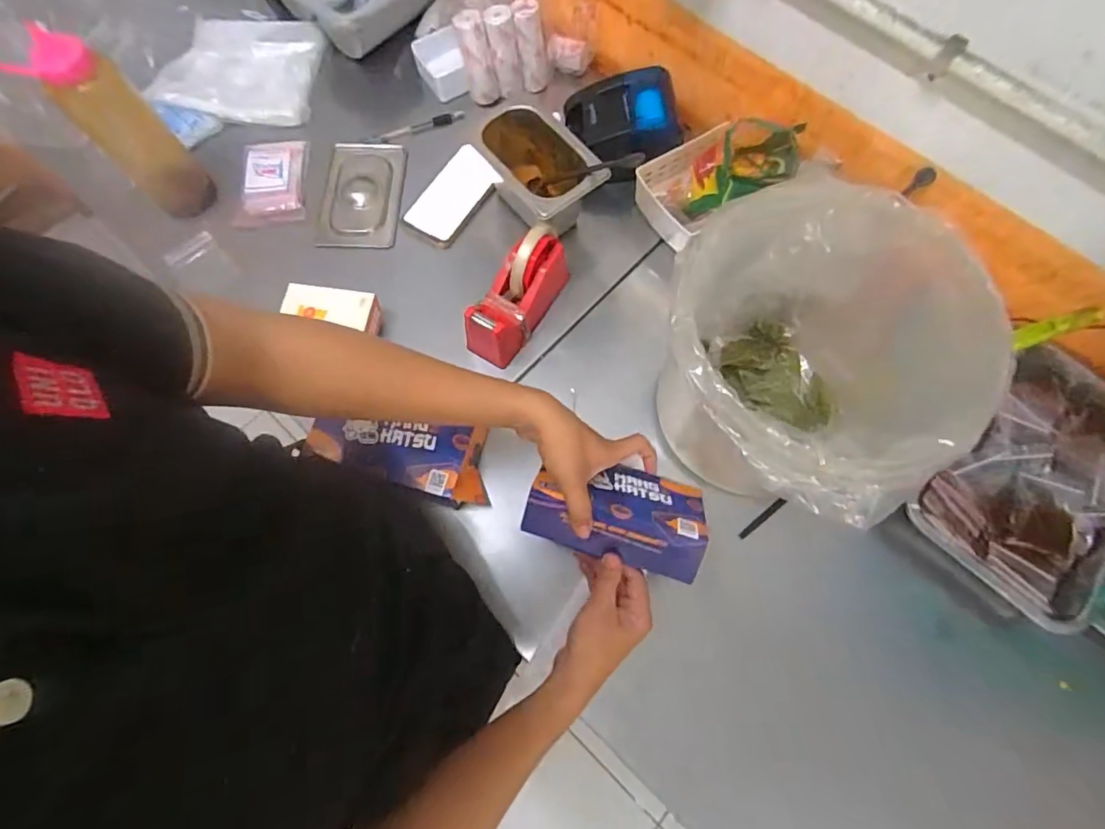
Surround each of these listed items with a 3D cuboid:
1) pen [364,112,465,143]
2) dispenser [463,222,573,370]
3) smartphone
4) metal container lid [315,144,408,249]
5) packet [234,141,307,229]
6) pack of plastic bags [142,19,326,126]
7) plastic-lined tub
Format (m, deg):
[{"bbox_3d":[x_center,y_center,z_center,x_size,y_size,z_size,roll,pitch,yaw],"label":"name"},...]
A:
[{"bbox_3d":[-0.213,-0.442,0.815,0.156,0.015,0.015,-19,72,-6],"label":"pen"},{"bbox_3d":[-0.047,-0.146,0.661,0.065,0.091,0.172,30,74,10],"label":"dispenser"},{"bbox_3d":[-0.142,-0.310,0.756,0.077,0.008,0.143,39,87,-8],"label":"smartphone"},{"bbox_3d":[-0.276,-0.325,0.767,0.113,0.008,0.183,1,71,1],"label":"metal container lid"},{"bbox_3d":[-0.411,-0.342,0.772,0.093,0.009,0.154,-7,71,-2],"label":"packet"},{"bbox_3d":[-0.489,-0.552,0.838,0.240,0.030,0.207,7,71,3],"label":"pack of plastic bags"},{"bbox_3d":[0.223,-0.031,0.527,0.230,0.237,0.259,24,73,8],"label":"plastic-lined tub"}]

